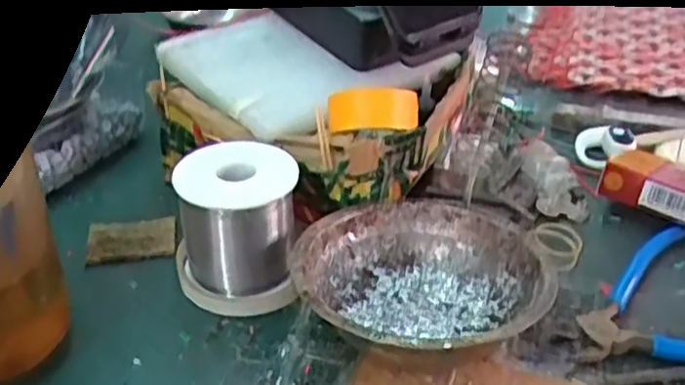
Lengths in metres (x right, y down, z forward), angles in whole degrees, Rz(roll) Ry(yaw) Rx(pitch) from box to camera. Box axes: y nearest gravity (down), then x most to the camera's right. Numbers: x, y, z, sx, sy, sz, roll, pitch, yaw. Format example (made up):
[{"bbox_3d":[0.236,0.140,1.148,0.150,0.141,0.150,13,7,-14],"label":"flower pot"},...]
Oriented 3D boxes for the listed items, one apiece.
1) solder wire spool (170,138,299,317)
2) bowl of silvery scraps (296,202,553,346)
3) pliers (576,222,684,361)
[{"bbox_3d":[-0.058,0.019,0.389,0.065,0.072,0.065,0,32,0],"label":"solder wire spool"},{"bbox_3d":[0.039,0.050,0.365,0.120,0.044,0.121,0,32,0],"label":"bowl of silvery scraps"},{"bbox_3d":[0.195,0.053,0.390,0.134,0.012,0.117,5,32,9],"label":"pliers"}]

